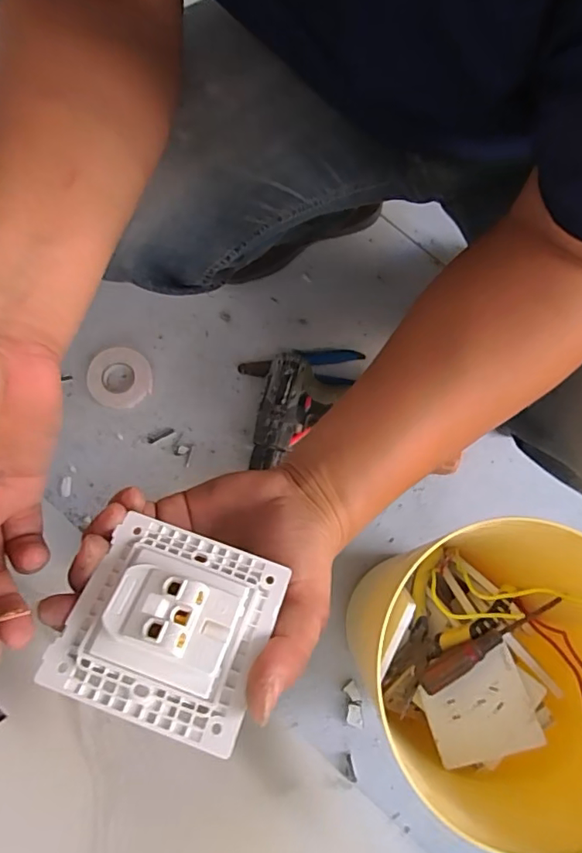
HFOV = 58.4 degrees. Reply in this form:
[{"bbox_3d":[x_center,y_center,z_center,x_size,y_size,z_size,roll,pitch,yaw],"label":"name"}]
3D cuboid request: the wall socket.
[{"bbox_3d":[-0.052,0.086,0.232,0.084,0.030,0.082,19,55,4],"label":"wall socket"}]

